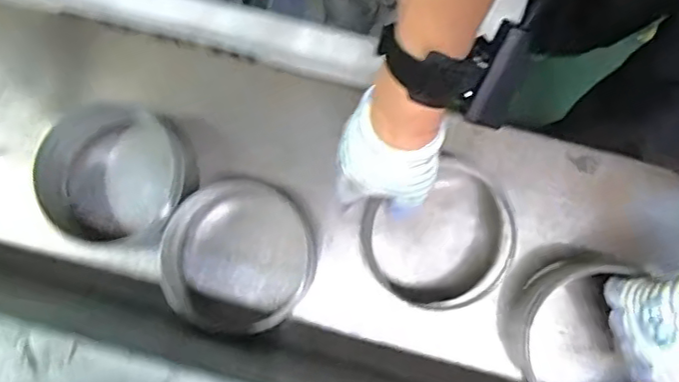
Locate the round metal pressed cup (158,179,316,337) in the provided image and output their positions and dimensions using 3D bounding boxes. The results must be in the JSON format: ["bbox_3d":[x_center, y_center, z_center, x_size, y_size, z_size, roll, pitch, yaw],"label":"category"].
[{"bbox_3d":[-0.094,0.063,0.566,0.130,0.062,0.145,25,78,5],"label":"round metal pressed cup"}]

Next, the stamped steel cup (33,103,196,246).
[{"bbox_3d":[-0.221,-0.020,0.590,0.146,0.048,0.130,-23,79,-6],"label":"stamped steel cup"}]

